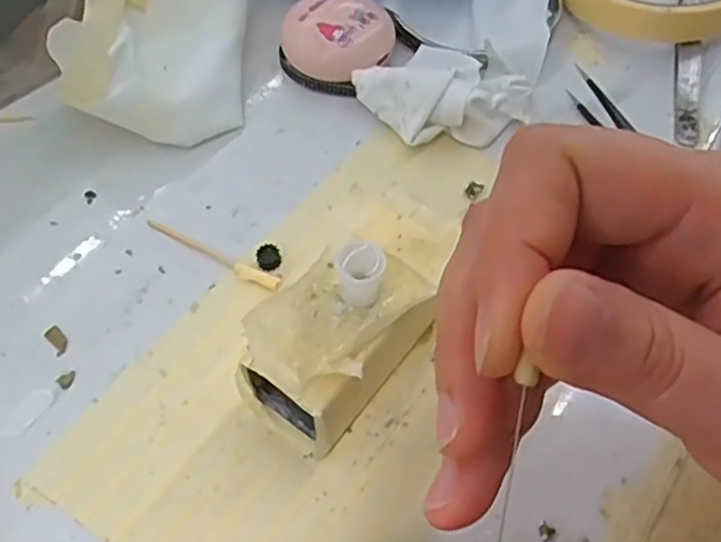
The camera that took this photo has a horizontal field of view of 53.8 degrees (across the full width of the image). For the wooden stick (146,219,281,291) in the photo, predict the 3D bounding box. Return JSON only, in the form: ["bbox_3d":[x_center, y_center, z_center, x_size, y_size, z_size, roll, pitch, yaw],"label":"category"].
[{"bbox_3d":[-0.055,-0.007,0.261,0.059,0.004,0.006,25,60,16],"label":"wooden stick"}]

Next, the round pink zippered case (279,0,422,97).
[{"bbox_3d":[-0.007,-0.103,0.313,0.042,0.024,0.053,38,64,23],"label":"round pink zippered case"}]

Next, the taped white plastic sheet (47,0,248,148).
[{"bbox_3d":[-0.085,-0.109,0.298,0.068,0.058,0.108,-3,56,-2],"label":"taped white plastic sheet"}]

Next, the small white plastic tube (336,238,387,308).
[{"bbox_3d":[0.000,0.001,0.207,0.014,0.018,0.012,-8,55,-5],"label":"small white plastic tube"}]

